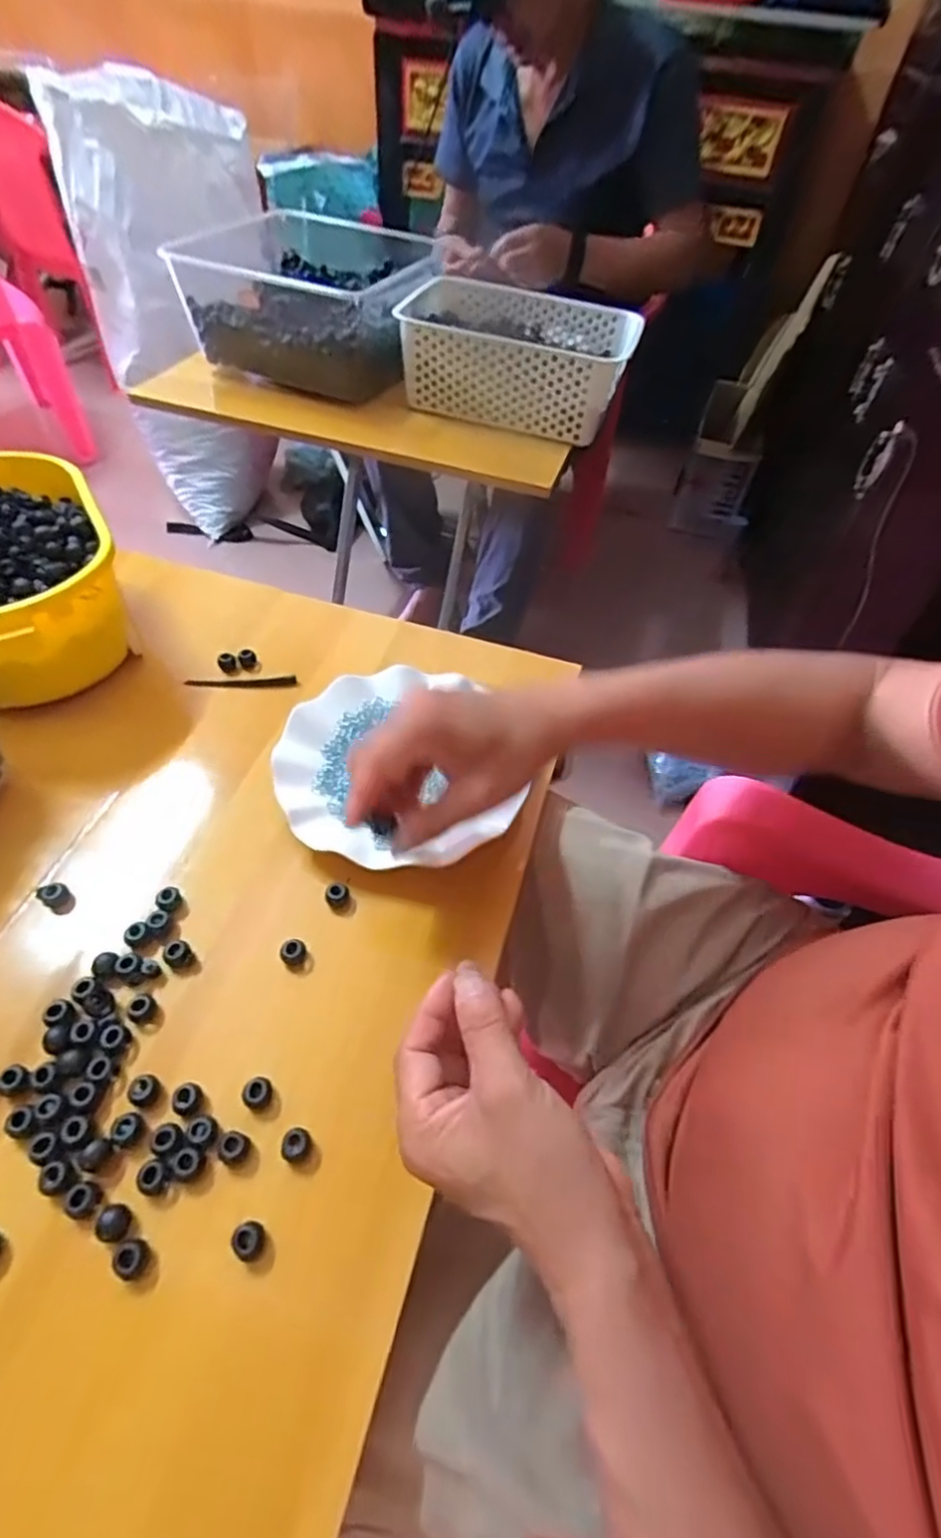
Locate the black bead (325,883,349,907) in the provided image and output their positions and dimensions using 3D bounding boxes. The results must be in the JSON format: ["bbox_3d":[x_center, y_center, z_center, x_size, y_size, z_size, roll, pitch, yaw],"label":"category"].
[{"bbox_3d":[-0.088,0.081,0.419,0.014,0.012,0.013,2,51,-3],"label":"black bead"}]

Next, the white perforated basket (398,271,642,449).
[{"bbox_3d":[0.064,-0.582,0.910,0.311,0.109,0.229,16,51,8],"label":"white perforated basket"}]

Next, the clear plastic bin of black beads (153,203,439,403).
[{"bbox_3d":[-0.221,-0.705,0.961,0.328,0.130,0.394,15,51,8],"label":"clear plastic bin of black beads"}]

